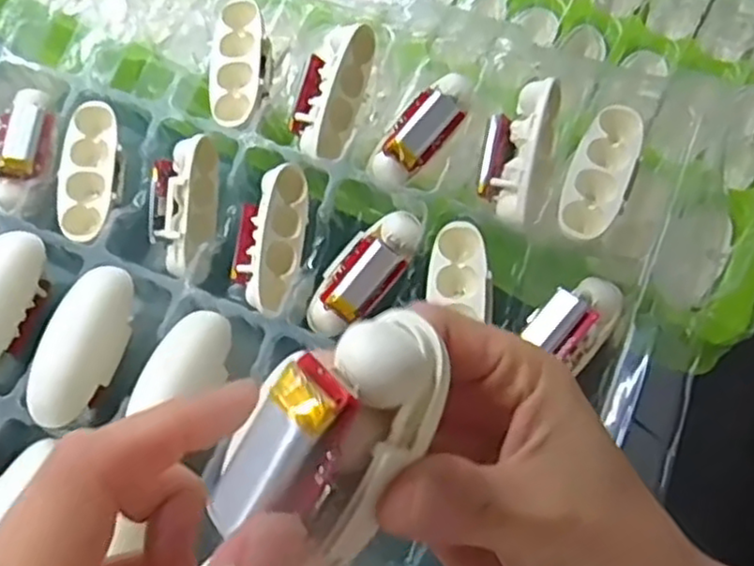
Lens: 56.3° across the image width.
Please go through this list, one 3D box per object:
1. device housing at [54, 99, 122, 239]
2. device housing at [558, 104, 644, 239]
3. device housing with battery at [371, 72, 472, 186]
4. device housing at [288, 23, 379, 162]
[{"bbox_3d":[-0.130,-0.050,0.320,0.025,0.013,0.064,1,77,0],"label":"device housing"},{"bbox_3d":[0.092,-0.045,0.288,0.022,0.015,0.065,24,67,11],"label":"device housing"},{"bbox_3d":[0.021,-0.068,0.303,0.022,0.015,0.057,38,84,16],"label":"device housing with battery"},{"bbox_3d":[-0.021,-0.086,0.319,0.027,0.023,0.060,21,90,42],"label":"device housing"}]

